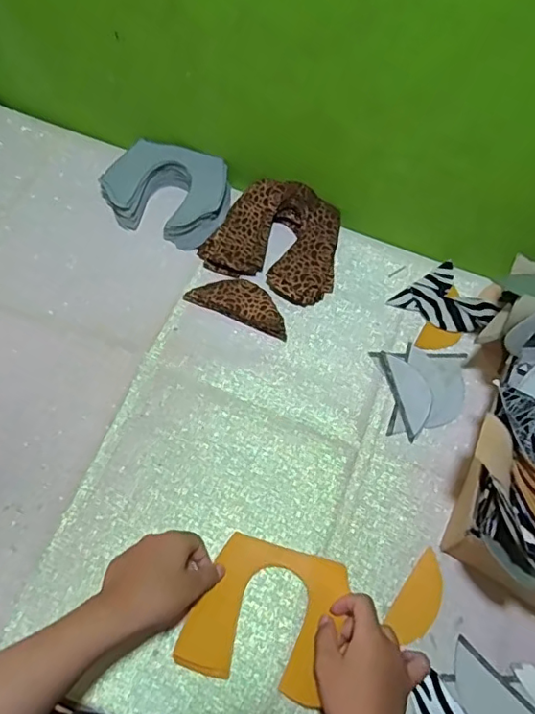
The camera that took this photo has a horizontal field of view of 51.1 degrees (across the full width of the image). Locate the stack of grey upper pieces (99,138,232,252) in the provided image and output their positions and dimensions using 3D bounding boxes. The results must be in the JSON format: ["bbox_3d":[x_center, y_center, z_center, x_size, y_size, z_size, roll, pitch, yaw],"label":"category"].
[{"bbox_3d":[-0.130,-0.214,0.729,0.165,0.038,0.122,21,65,7],"label":"stack of grey upper pieces"}]

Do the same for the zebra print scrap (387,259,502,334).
[{"bbox_3d":[0.219,-0.062,0.689,0.097,0.011,0.095,-33,71,-17],"label":"zebra print scrap"}]

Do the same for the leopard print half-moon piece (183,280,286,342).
[{"bbox_3d":[-0.031,-0.067,0.676,0.125,0.018,0.048,22,65,7],"label":"leopard print half-moon piece"}]

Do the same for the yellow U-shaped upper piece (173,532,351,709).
[{"bbox_3d":[-0.003,0.239,0.525,0.131,0.018,0.124,16,65,4],"label":"yellow U-shaped upper piece"}]

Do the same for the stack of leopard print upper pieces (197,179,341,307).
[{"bbox_3d":[0.017,-0.150,0.705,0.163,0.043,0.140,26,66,9],"label":"stack of leopard print upper pieces"}]

